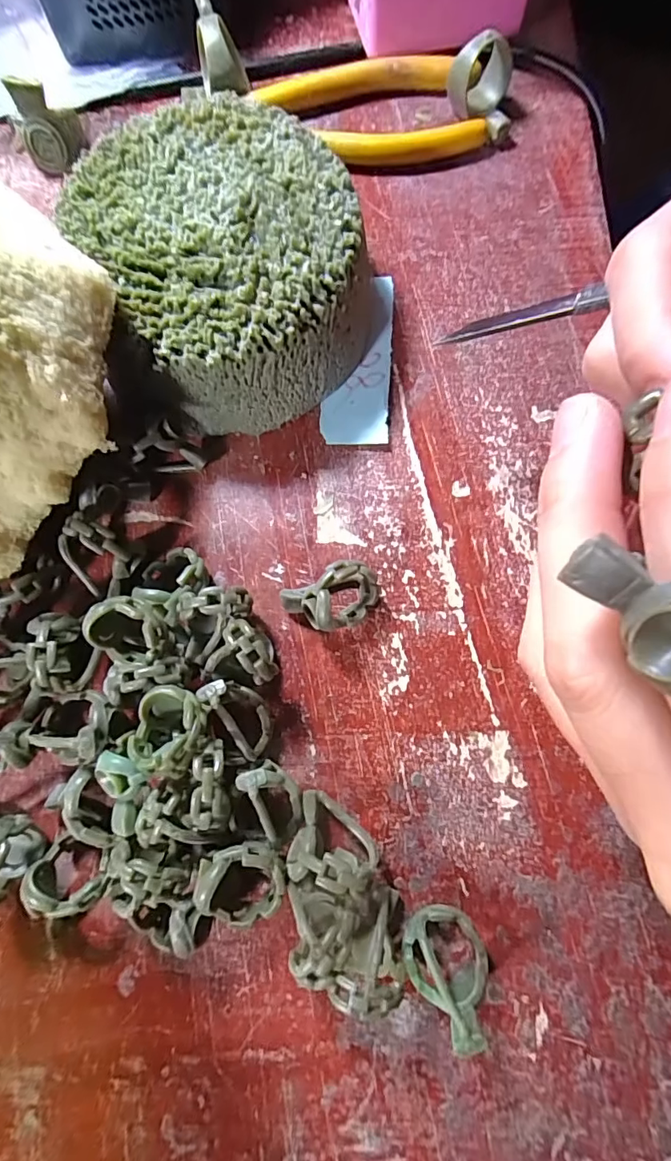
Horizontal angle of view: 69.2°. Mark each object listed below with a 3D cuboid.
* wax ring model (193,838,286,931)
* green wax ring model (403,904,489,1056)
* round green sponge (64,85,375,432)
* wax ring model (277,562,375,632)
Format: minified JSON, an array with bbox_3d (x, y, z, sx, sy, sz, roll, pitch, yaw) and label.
[{"bbox_3d":[-0.028,0.091,0.144,0.025,0.007,0.023,9,90,-16],"label":"wax ring model"},{"bbox_3d":[0.033,0.111,0.141,0.024,0.027,0.022,0,79,1],"label":"green wax ring model"},{"bbox_3d":[-0.035,-0.110,0.176,0.091,0.045,0.098,-33,82,-5],"label":"round green sponge"},{"bbox_3d":[-0.001,0.007,0.165,0.033,0.022,0.019,-23,80,-3],"label":"wax ring model"}]

